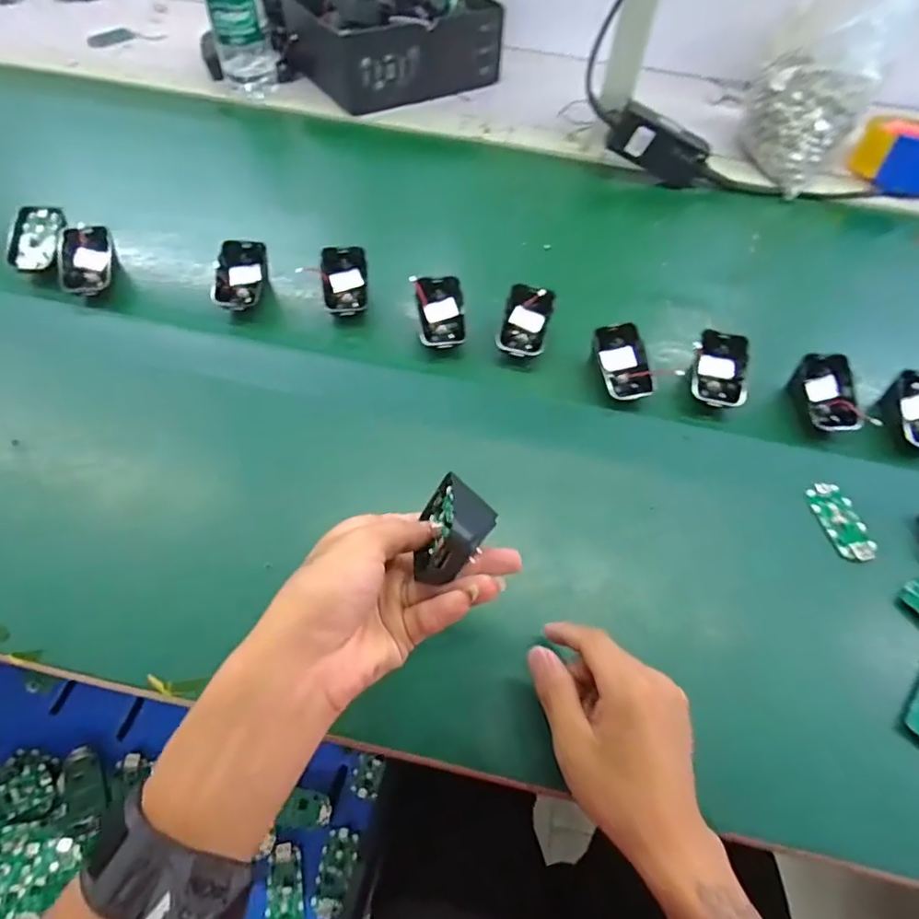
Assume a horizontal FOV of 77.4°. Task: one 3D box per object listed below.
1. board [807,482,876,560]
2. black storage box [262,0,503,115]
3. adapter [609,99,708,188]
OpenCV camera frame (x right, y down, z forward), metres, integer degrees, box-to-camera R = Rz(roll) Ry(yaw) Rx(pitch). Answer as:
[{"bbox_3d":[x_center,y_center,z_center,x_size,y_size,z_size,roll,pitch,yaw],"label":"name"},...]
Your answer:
[{"bbox_3d":[0.299,0.047,0.446,0.033,0.004,0.065,-7,59,-5],"label":"board"},{"bbox_3d":[-0.095,-0.589,0.779,0.270,0.085,0.232,-23,62,-14],"label":"black storage box"},{"bbox_3d":[0.235,-0.367,0.673,0.115,0.056,0.034,20,57,-18],"label":"adapter"}]

